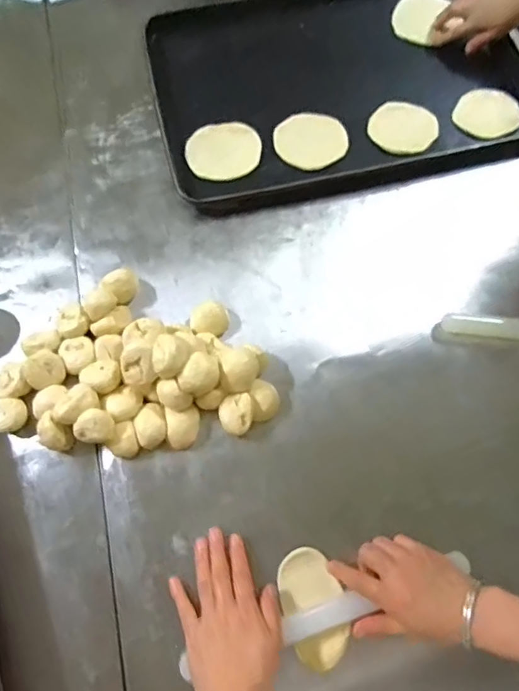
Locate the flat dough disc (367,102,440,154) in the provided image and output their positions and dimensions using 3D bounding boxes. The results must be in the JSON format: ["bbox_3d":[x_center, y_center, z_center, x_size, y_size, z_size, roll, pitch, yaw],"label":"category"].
[{"bbox_3d":[0.230,-0.348,0.797,0.105,0.016,0.104,0,68,-1],"label":"flat dough disc"}]

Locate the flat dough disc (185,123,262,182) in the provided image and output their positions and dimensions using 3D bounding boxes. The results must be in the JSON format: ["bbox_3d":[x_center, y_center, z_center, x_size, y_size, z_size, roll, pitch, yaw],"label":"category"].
[{"bbox_3d":[-0.055,-0.303,0.772,0.113,0.011,0.098,-10,69,-5],"label":"flat dough disc"}]

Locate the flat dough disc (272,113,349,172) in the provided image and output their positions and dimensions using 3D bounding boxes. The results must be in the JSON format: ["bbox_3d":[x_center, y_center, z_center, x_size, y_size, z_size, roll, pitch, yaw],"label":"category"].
[{"bbox_3d":[0.080,-0.320,0.774,0.102,0.010,0.100,-1,80,6],"label":"flat dough disc"}]

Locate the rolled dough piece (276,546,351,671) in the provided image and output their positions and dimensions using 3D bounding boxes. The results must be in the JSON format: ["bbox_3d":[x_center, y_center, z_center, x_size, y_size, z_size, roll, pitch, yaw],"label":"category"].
[{"bbox_3d":[0.059,0.283,0.542,0.062,0.010,0.115,-14,65,-6],"label":"rolled dough piece"}]

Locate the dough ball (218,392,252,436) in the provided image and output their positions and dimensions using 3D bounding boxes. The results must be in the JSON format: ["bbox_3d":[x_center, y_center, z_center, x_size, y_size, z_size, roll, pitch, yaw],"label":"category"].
[{"bbox_3d":[-0.030,0.088,0.623,0.040,0.034,0.049,-1,68,-1],"label":"dough ball"}]

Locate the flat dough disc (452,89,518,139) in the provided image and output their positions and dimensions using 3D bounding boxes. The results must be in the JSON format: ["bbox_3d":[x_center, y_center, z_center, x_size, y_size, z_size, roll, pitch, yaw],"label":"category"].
[{"bbox_3d":[0.365,-0.376,0.805,0.100,0.007,0.092,-1,77,5],"label":"flat dough disc"}]

